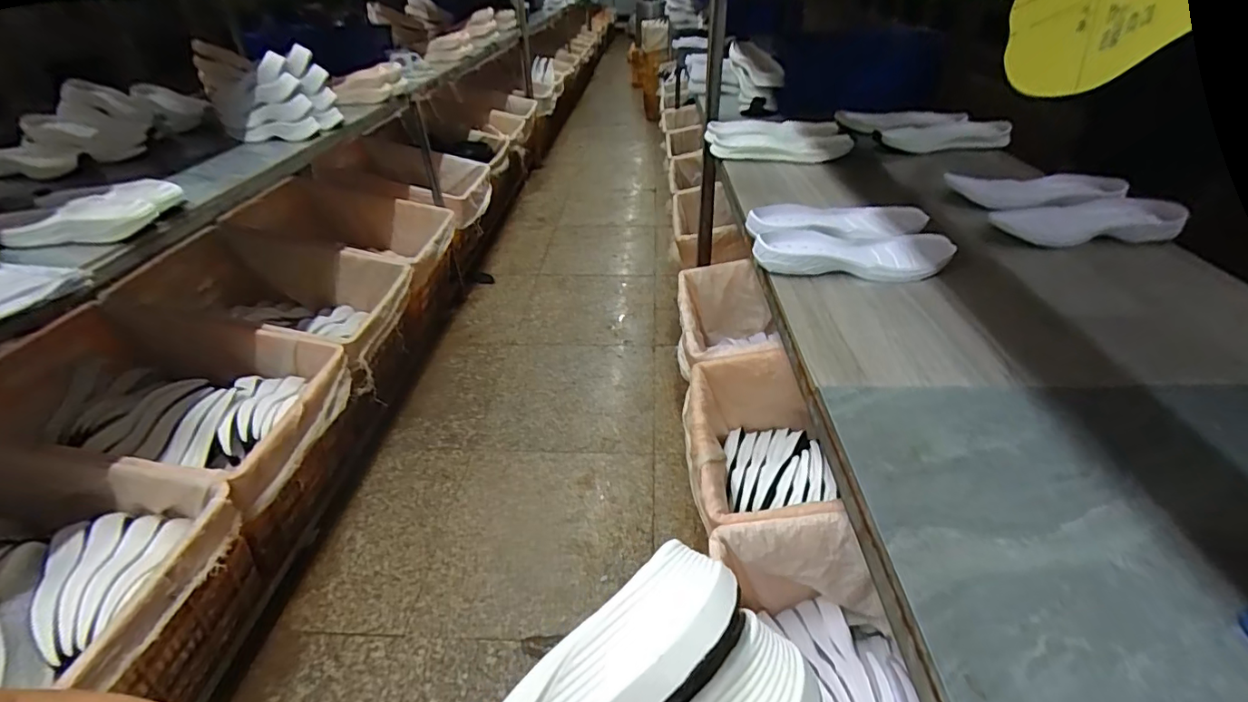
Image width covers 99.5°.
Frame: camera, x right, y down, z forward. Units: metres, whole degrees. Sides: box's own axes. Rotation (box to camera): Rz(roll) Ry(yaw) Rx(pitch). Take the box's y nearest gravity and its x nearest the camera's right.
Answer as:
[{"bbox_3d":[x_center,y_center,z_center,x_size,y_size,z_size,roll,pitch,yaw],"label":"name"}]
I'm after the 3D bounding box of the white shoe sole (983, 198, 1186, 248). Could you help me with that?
[{"bbox_3d":[0.719,-0.200,0.826,0.250,0.055,0.114,-4,37,-3],"label":"white shoe sole"}]

